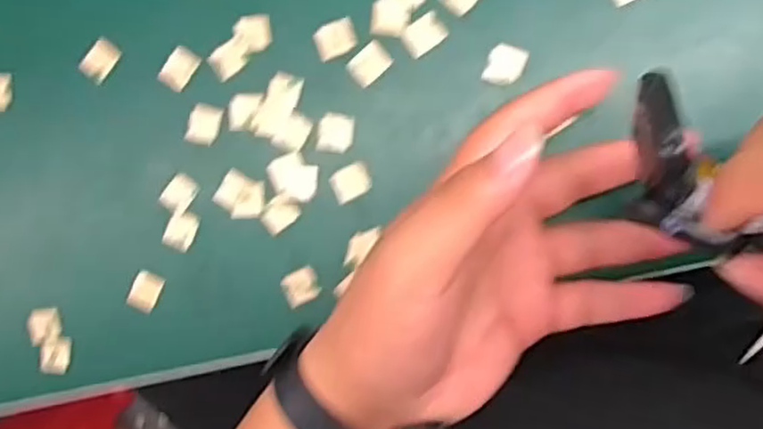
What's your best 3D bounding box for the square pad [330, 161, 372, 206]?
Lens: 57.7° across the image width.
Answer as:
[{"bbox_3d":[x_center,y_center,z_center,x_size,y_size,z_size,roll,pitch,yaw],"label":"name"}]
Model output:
[{"bbox_3d":[-0.016,-0.016,0.353,0.021,0.004,0.016,-29,88,9],"label":"square pad"}]

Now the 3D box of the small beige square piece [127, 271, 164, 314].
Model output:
[{"bbox_3d":[-0.128,0.042,0.374,0.015,0.004,0.022,26,97,7],"label":"small beige square piece"}]

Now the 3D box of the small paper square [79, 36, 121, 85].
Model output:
[{"bbox_3d":[-0.150,-0.082,0.370,0.015,0.004,0.022,36,98,5],"label":"small paper square"}]

